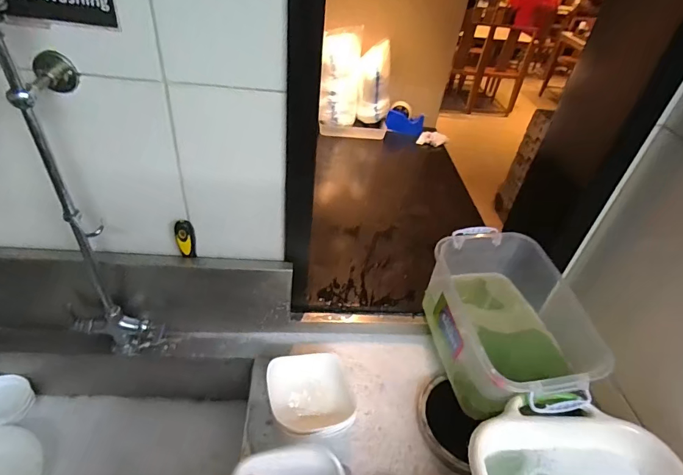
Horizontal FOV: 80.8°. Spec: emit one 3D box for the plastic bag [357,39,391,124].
[{"bbox_3d":[0.134,-0.601,1.570,0.125,0.277,0.118,9,39,2],"label":"plastic bag"}]

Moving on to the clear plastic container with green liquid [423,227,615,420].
[{"bbox_3d":[0.330,0.184,0.806,0.251,0.224,0.364,-1,40,-10],"label":"clear plastic container with green liquid"}]

